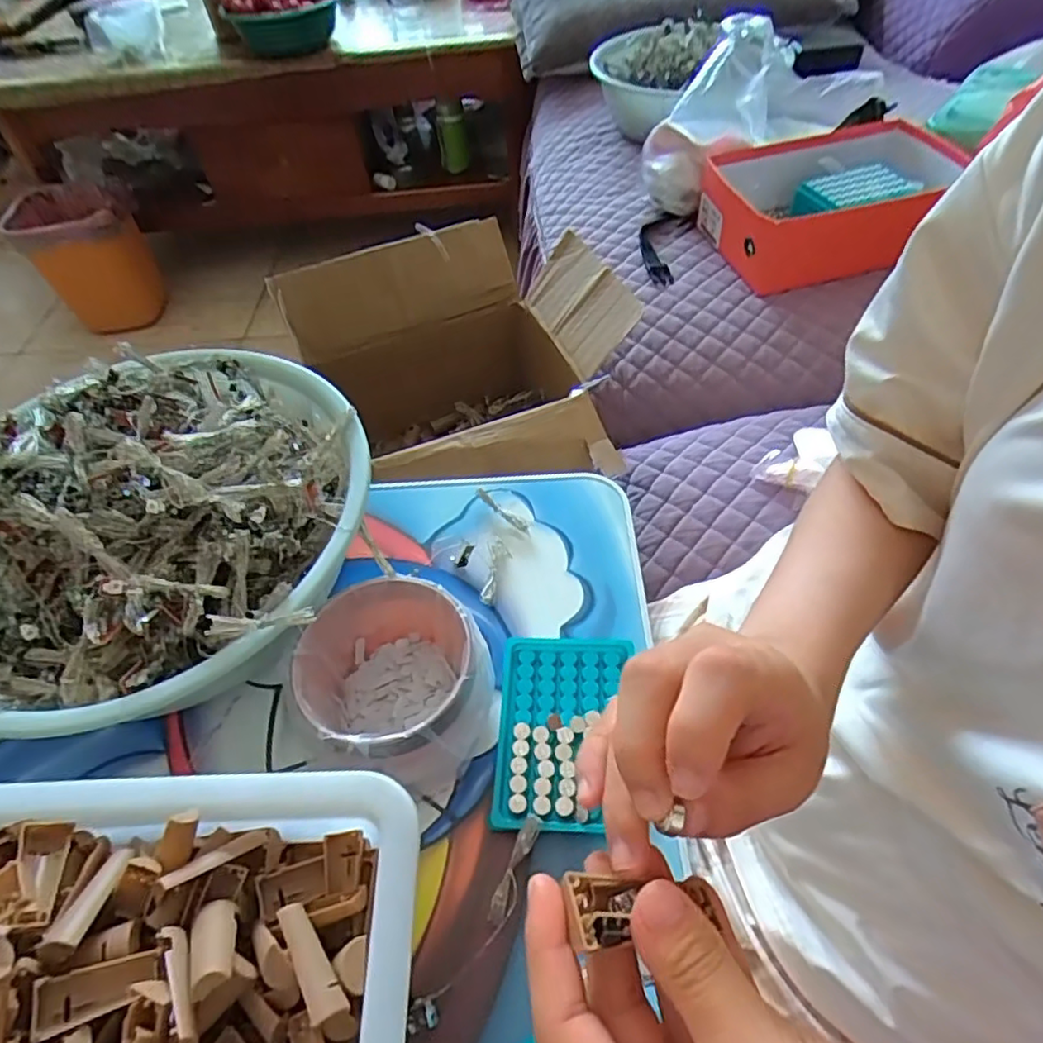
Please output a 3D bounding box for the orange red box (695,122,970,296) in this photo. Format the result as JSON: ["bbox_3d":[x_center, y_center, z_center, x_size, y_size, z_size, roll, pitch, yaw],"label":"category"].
[{"bbox_3d":[0.404,-0.421,0.853,0.295,0.093,0.202,-14,52,-5],"label":"orange red box"}]

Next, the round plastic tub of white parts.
[{"bbox_3d":[-0.085,0.108,0.441,0.112,0.081,0.113,-3,52,3],"label":"round plastic tub of white parts"}]

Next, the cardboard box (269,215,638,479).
[{"bbox_3d":[-0.049,-0.140,0.720,0.324,0.222,0.302,-21,53,-11],"label":"cardboard box"}]

